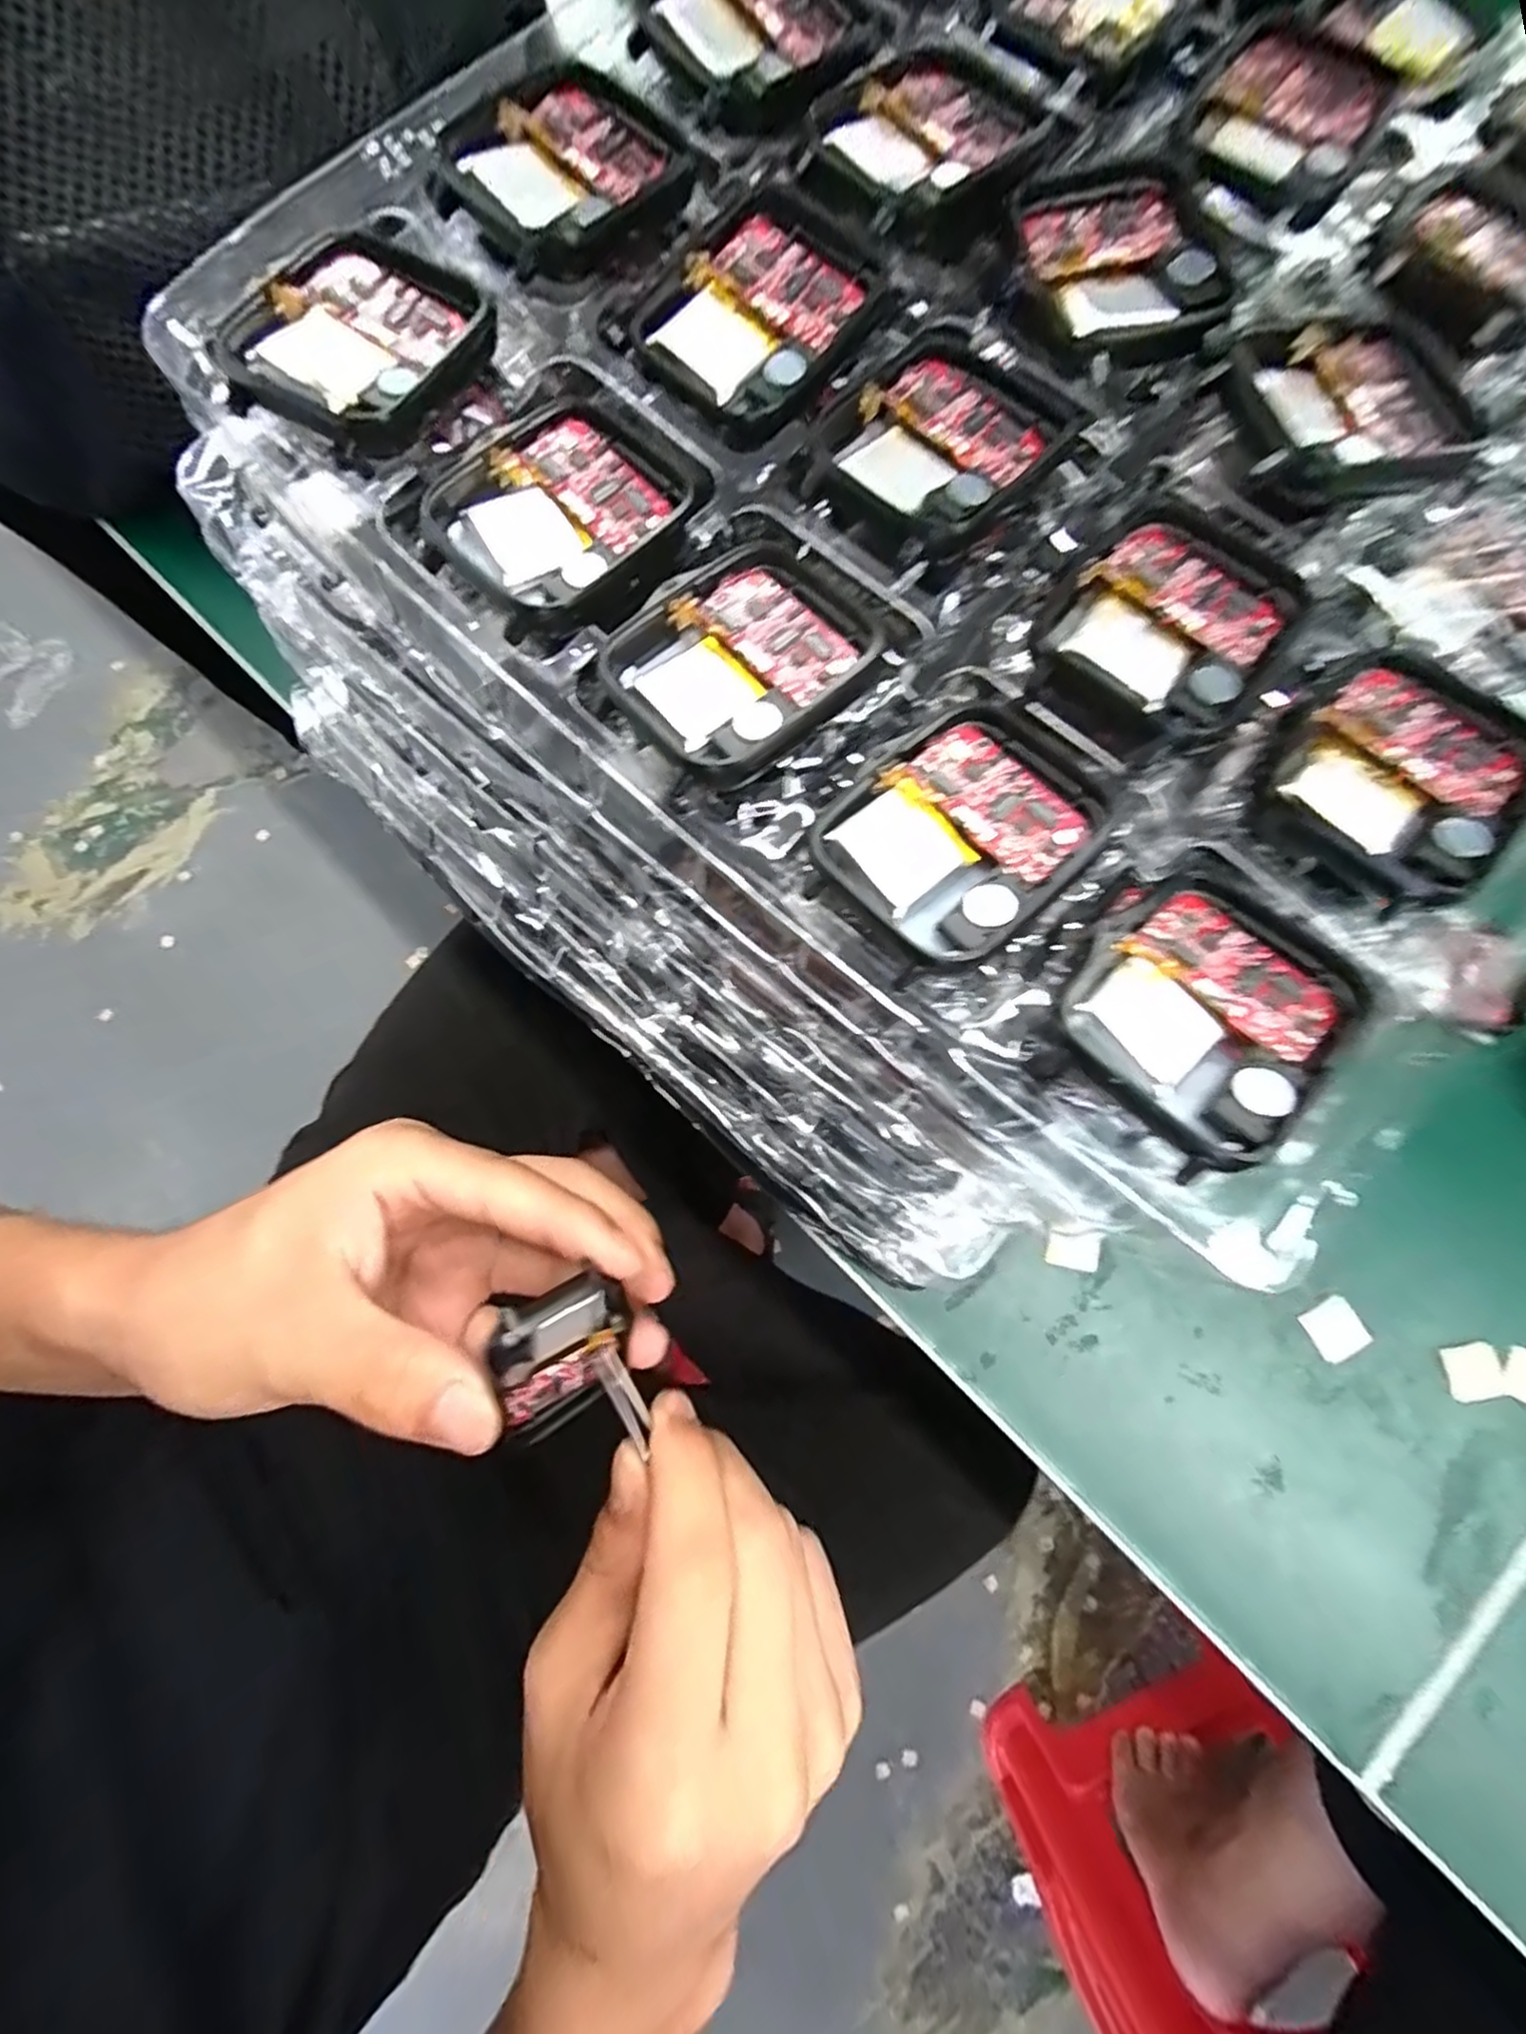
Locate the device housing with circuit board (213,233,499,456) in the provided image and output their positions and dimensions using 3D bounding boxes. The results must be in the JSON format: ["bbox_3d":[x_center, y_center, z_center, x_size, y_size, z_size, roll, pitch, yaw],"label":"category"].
[{"bbox_3d":[-0.076,-0.128,0.138,0.038,0.008,0.044,37,81,6],"label":"device housing with circuit board"}]

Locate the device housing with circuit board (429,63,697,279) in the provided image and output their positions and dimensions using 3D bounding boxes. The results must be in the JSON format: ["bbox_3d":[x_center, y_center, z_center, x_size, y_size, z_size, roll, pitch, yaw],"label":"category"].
[{"bbox_3d":[-0.040,-0.170,0.145,0.039,0.006,0.043,42,82,7],"label":"device housing with circuit board"}]

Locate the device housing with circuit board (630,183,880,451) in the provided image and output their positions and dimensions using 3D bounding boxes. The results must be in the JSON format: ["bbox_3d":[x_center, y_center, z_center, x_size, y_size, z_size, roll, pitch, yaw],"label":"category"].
[{"bbox_3d":[0.000,-0.138,0.140,0.037,0.004,0.048,40,81,7],"label":"device housing with circuit board"}]

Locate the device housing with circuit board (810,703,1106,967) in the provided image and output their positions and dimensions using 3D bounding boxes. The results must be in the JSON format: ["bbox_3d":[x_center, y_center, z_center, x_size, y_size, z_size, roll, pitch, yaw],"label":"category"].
[{"bbox_3d":[0.033,-0.031,0.121,0.041,0.007,0.035,-42,82,-8],"label":"device housing with circuit board"}]

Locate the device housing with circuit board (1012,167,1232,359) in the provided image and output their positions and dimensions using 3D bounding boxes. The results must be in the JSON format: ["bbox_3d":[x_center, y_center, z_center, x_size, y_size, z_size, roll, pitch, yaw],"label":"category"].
[{"bbox_3d":[0.071,-0.149,0.144,0.036,0.004,0.045,-13,79,-3],"label":"device housing with circuit board"}]

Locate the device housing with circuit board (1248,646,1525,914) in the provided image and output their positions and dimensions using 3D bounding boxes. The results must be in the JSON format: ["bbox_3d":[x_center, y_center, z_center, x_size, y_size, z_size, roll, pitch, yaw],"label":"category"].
[{"bbox_3d":[0.107,-0.041,0.121,0.037,0.006,0.047,44,82,7],"label":"device housing with circuit board"}]

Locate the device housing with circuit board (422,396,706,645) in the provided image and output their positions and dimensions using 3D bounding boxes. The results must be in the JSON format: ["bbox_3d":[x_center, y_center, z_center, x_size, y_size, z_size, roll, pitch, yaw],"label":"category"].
[{"bbox_3d":[-0.037,-0.093,0.138,0.044,0.009,0.045,-42,82,-8],"label":"device housing with circuit board"}]

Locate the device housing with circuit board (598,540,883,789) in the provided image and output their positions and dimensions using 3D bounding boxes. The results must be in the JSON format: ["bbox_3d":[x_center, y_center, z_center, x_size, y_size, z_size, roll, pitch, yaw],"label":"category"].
[{"bbox_3d":[-0.004,-0.064,0.127,0.044,0.007,0.039,-38,82,-7],"label":"device housing with circuit board"}]

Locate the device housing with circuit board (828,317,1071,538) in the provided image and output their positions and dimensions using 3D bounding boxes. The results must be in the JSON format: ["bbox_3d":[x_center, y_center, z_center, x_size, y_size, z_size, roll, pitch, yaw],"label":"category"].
[{"bbox_3d":[0.034,-0.110,0.135,0.035,0.005,0.044,43,82,7],"label":"device housing with circuit board"}]

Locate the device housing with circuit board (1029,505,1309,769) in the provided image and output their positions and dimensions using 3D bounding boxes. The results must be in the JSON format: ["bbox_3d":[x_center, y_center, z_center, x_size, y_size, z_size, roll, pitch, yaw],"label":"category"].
[{"bbox_3d":[0.069,-0.067,0.126,0.034,0.006,0.051,39,81,7],"label":"device housing with circuit board"}]

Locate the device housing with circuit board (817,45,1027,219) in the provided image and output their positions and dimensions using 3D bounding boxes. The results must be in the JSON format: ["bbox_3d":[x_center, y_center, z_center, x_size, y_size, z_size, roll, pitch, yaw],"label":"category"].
[{"bbox_3d":[0.033,-0.182,0.149,0.041,0.004,0.038,-31,81,-6],"label":"device housing with circuit board"}]

